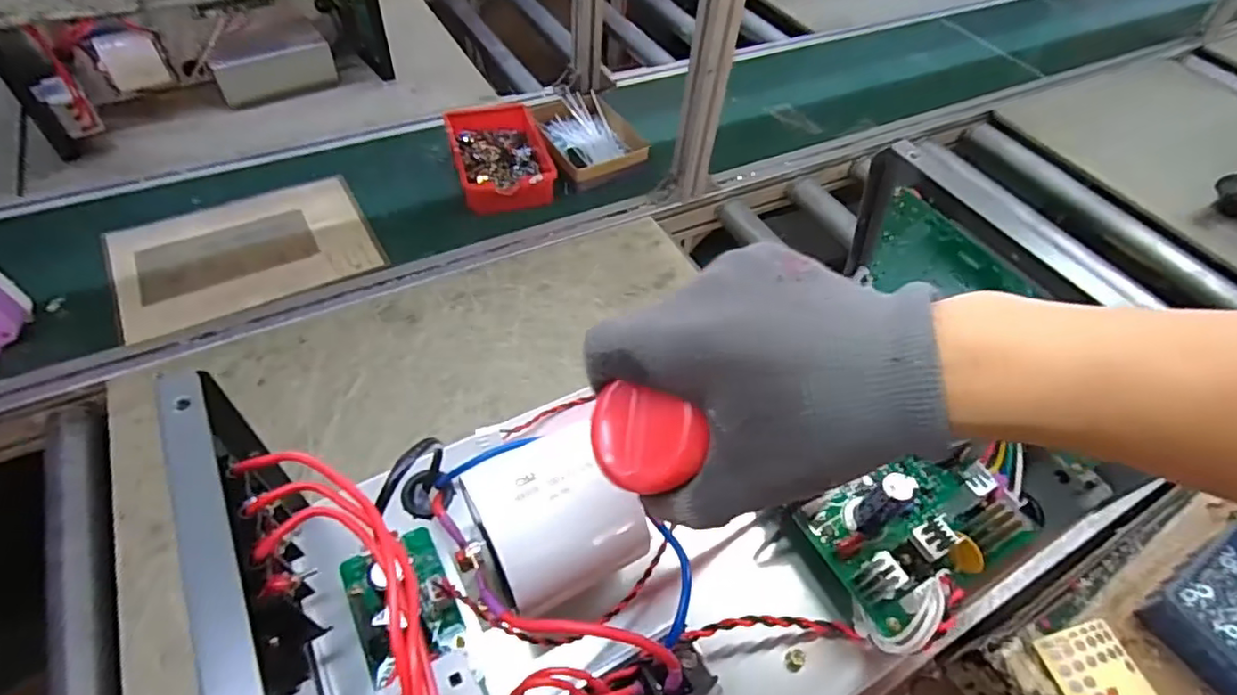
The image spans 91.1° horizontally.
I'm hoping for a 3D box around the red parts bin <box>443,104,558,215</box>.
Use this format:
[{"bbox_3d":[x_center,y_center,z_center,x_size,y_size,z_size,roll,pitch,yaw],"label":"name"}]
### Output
[{"bbox_3d":[-0.180,-0.288,0.924,0.137,0.055,0.218,-12,53,-13],"label":"red parts bin"}]

